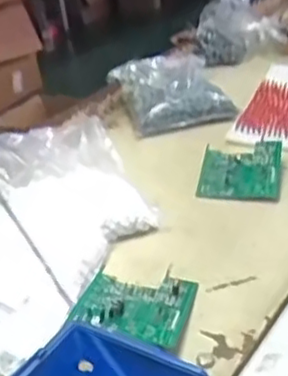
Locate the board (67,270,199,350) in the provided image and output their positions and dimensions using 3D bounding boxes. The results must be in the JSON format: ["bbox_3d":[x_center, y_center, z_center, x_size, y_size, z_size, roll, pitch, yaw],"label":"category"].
[{"bbox_3d":[-0.007,0.103,0.613,0.097,0.010,0.111,12,23,13],"label":"board"}]

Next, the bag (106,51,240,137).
[{"bbox_3d":[0.041,-0.151,1.039,0.164,0.058,0.191,-10,26,-5],"label":"bag"}]

